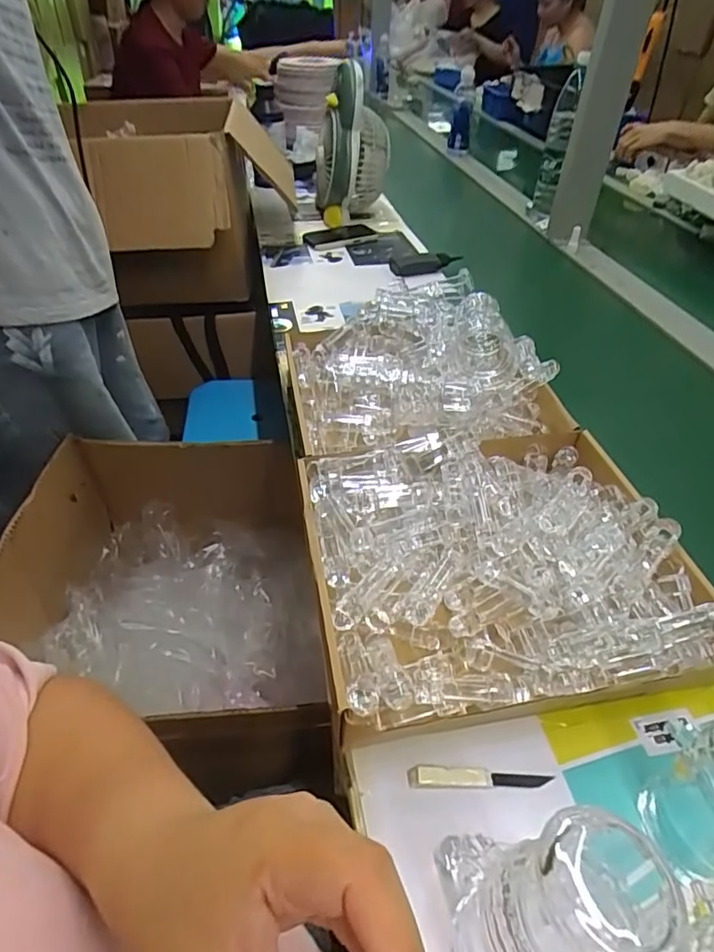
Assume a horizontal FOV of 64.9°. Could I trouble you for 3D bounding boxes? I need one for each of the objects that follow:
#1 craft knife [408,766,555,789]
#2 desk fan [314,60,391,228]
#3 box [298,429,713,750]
[{"bbox_3d":[0.086,0.211,0.394,0.097,0.007,0.013,1,42,-1],"label":"craft knife"},{"bbox_3d":[-0.012,-0.691,1.204,0.153,0.289,0.180,1,42,-1],"label":"desk fan"},{"bbox_3d":[0.119,0.072,0.503,0.315,0.071,0.282,-6,43,-9],"label":"box"}]

